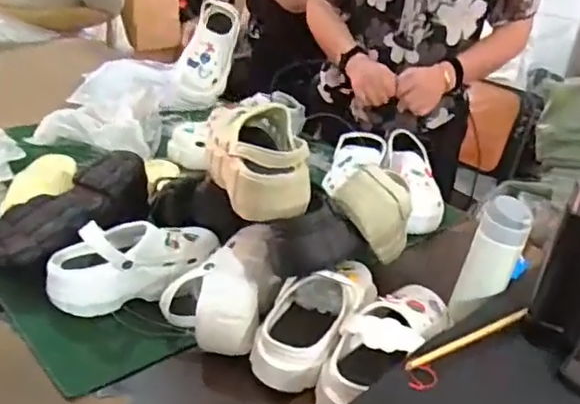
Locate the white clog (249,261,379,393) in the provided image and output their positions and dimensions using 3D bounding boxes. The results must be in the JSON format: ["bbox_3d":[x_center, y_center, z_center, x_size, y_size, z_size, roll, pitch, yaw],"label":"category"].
[{"bbox_3d":[0.043,0.141,0.815,0.107,0.111,0.238,16,29,19],"label":"white clog"}]

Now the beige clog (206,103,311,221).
[{"bbox_3d":[-0.049,-0.073,0.847,0.119,0.101,0.222,-4,29,-18],"label":"beige clog"}]

